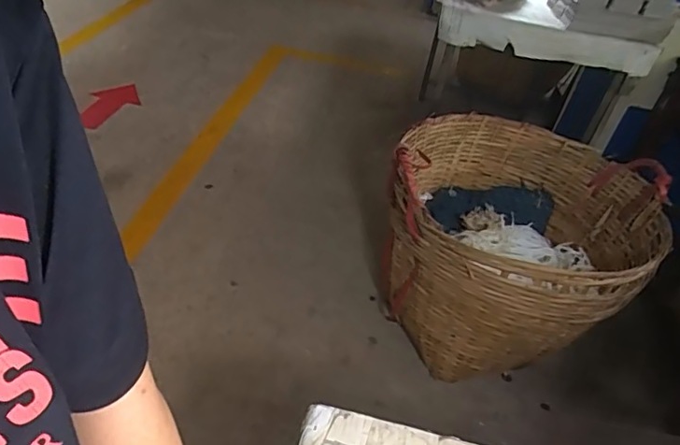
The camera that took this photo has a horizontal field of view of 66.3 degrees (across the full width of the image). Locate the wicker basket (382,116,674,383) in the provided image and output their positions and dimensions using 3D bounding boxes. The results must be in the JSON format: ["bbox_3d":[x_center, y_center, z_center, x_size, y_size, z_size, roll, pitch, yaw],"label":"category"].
[{"bbox_3d":[0.507,0.071,1.546,0.715,0.486,0.733,13,39,10],"label":"wicker basket"}]

